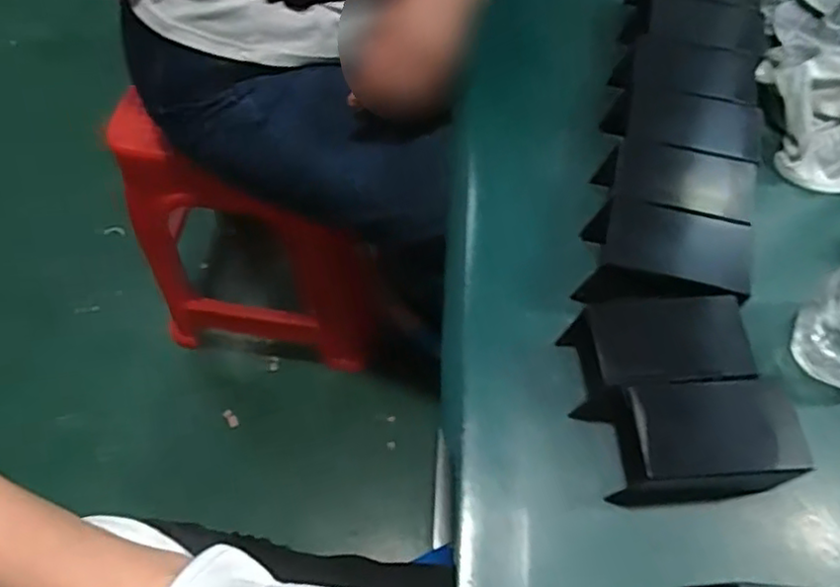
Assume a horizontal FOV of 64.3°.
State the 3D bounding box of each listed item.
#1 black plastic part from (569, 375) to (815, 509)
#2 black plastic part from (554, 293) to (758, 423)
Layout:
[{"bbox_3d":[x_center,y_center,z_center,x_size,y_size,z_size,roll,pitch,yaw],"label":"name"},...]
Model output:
[{"bbox_3d":[0.162,0.086,0.403,0.100,0.063,0.067,-4,61,-4],"label":"black plastic part"},{"bbox_3d":[0.146,0.043,0.428,0.106,0.060,0.063,-3,61,-3],"label":"black plastic part"}]

